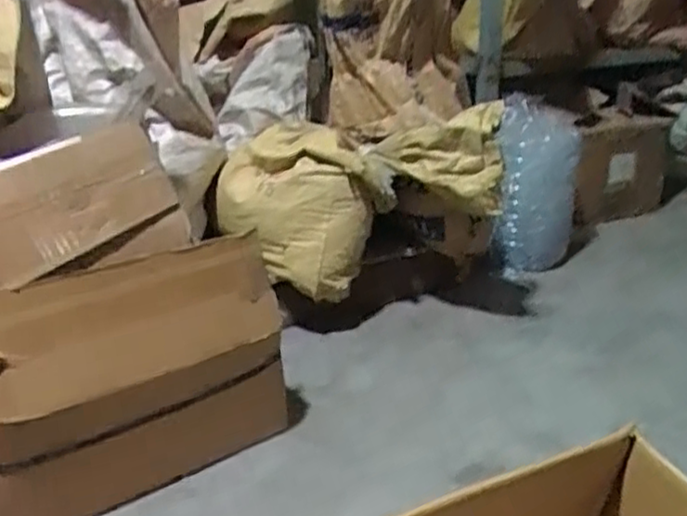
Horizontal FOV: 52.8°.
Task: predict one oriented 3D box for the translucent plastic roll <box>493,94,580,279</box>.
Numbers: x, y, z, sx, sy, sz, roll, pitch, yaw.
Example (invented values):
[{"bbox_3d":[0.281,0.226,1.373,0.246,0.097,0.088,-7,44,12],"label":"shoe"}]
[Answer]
[{"bbox_3d":[0.418,-0.154,1.506,0.166,0.327,0.211,6,23,15],"label":"translucent plastic roll"}]

